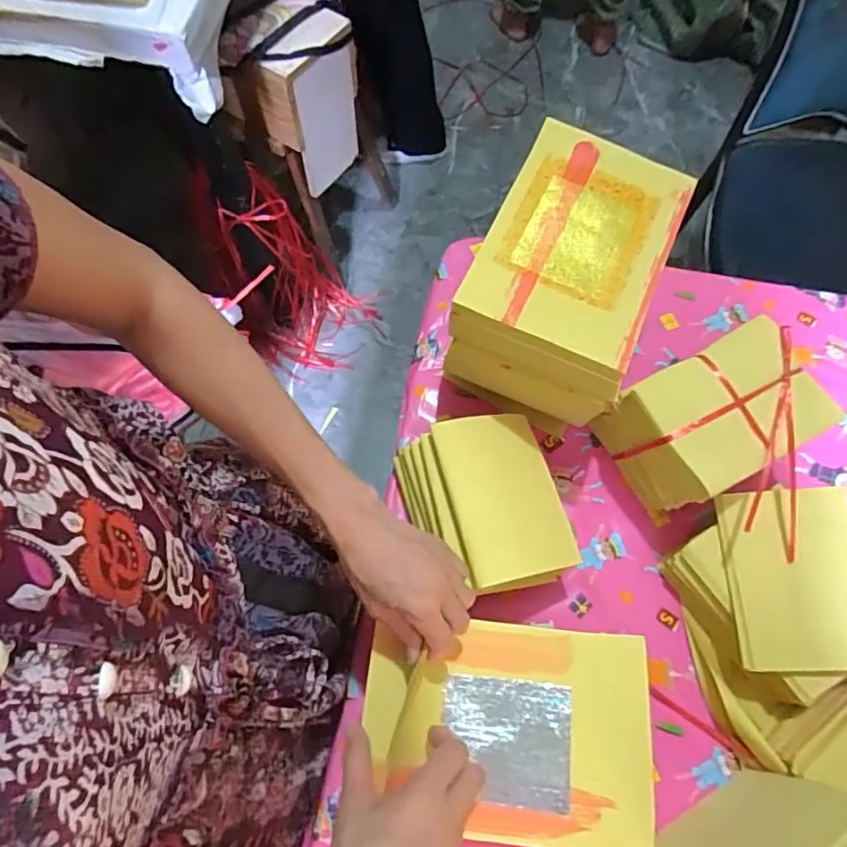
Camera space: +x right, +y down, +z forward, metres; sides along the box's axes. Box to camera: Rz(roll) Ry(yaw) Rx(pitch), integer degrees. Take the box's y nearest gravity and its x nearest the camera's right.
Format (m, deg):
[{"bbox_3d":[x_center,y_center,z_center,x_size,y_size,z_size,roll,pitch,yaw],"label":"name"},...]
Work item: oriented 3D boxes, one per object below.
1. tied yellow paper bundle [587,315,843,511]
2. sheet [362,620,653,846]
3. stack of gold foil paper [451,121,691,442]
[{"bbox_3d":[0.297,0.001,0.588,0.174,0.134,0.129,-25,69,-8],"label":"tied yellow paper bundle"},{"bbox_3d":[0.068,0.249,0.460,0.229,0.027,0.159,4,67,4],"label":"sheet"},{"bbox_3d":[0.147,-0.137,0.602,0.163,0.184,0.241,22,70,11],"label":"stack of gold foil paper"}]

